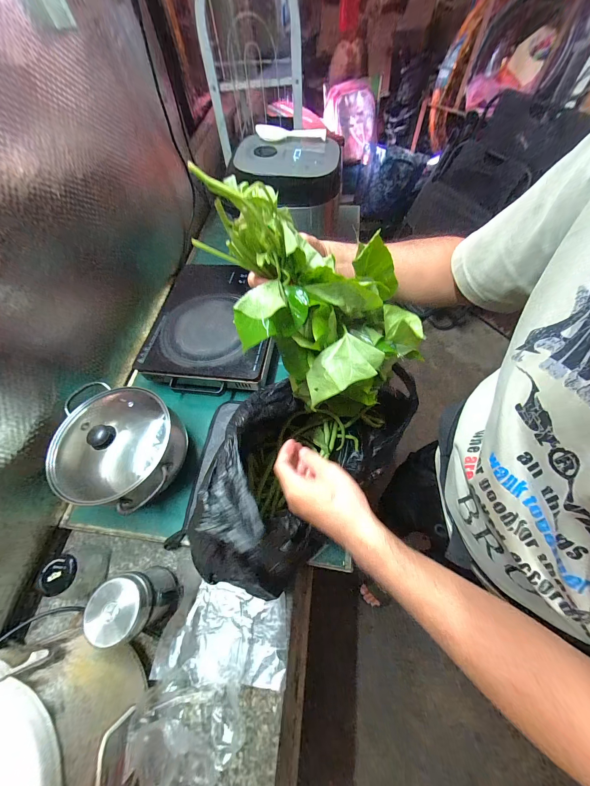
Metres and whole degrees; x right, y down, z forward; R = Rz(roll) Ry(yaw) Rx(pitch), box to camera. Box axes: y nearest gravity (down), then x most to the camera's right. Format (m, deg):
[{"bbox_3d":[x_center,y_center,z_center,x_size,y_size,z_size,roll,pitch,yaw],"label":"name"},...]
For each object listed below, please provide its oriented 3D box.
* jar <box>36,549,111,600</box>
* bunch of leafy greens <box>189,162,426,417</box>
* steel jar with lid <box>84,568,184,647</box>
[{"bbox_3d":[-0.392,0.322,0.475,0.069,0.088,0.080,-4,62,1],"label":"jar"},{"bbox_3d":[0.027,-0.098,0.297,0.235,0.202,0.157,16,64,12],"label":"bunch of leafy greens"},{"bbox_3d":[-0.250,0.337,0.435,0.080,0.133,0.082,-1,62,3],"label":"steel jar with lid"}]

